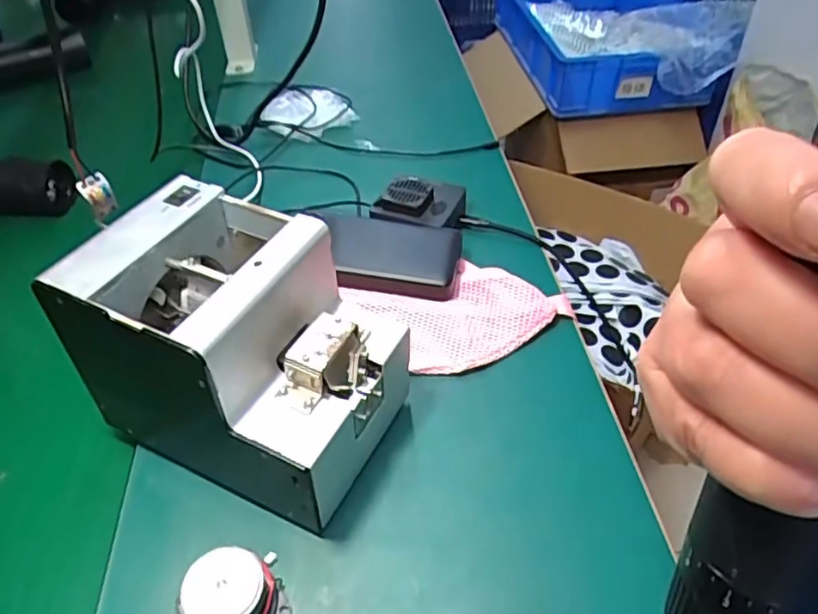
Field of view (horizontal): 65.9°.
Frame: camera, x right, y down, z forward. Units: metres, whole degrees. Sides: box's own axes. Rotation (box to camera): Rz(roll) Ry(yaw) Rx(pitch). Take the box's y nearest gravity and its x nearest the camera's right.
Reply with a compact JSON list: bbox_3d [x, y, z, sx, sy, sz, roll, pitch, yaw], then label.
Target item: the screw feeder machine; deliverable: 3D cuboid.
[{"bbox_3d":[-0.102,0.028,0.406,0.167,0.151,0.119,17,47,20],"label":"screw feeder machine"}]

